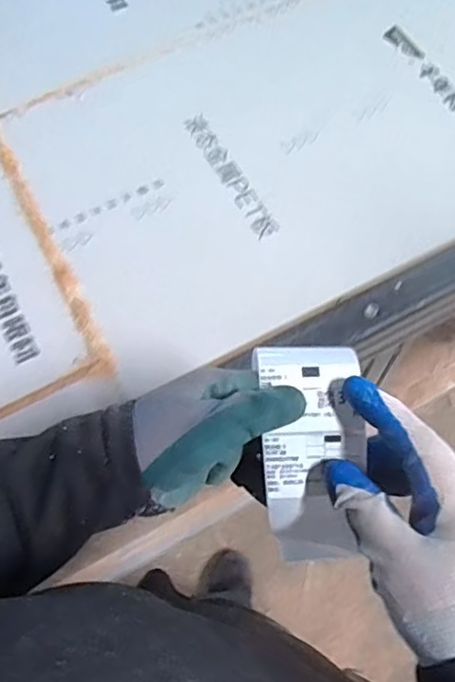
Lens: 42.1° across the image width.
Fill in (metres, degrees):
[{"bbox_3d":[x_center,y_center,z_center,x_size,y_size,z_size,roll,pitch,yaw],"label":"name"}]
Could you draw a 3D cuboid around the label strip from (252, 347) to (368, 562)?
[{"bbox_3d":[0.050,0.070,0.361,0.061,0.022,0.129,0,94,0],"label":"label strip"}]

